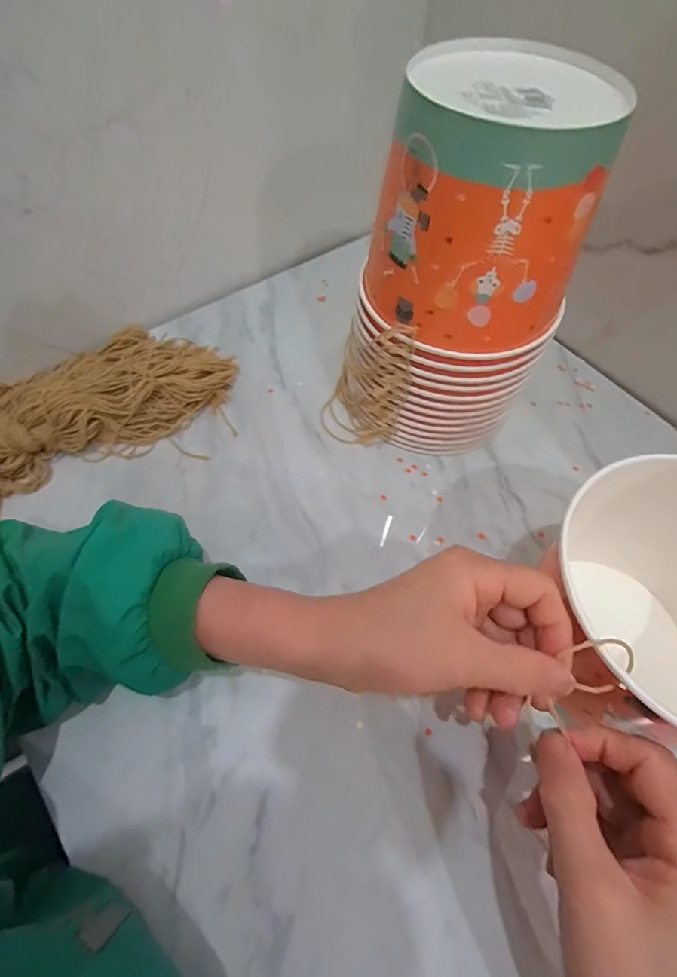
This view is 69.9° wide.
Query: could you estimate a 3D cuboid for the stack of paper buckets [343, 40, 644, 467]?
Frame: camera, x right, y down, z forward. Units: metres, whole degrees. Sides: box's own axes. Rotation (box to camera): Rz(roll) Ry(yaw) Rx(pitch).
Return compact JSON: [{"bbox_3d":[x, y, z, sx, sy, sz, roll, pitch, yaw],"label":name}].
[{"bbox_3d":[0.096,-0.152,0.373,0.147,0.255,0.143,31,63,15],"label":"stack of paper buckets"}]

